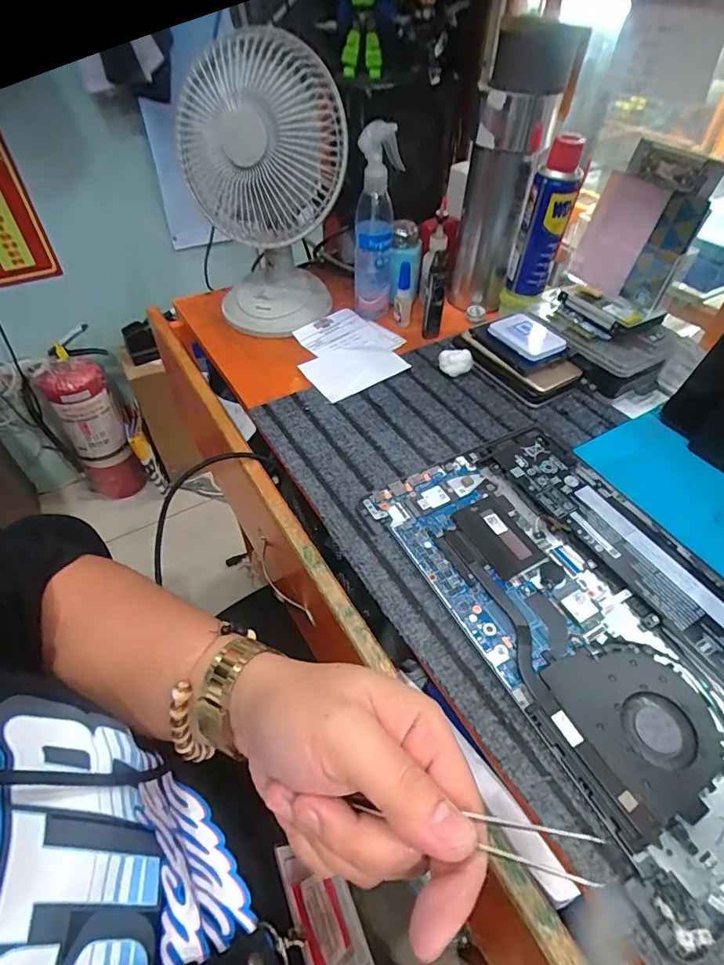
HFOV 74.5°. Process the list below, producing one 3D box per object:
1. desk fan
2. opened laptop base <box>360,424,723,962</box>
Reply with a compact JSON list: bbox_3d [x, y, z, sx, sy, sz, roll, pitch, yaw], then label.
[{"bbox_3d":[-0.115,-0.352,0.589,0.173,0.284,0.180,-10,50,-10],"label":"desk fan"},{"bbox_3d":[0.184,0.094,0.384,0.211,0.015,0.353,-22,53,-19],"label":"opened laptop base"}]

